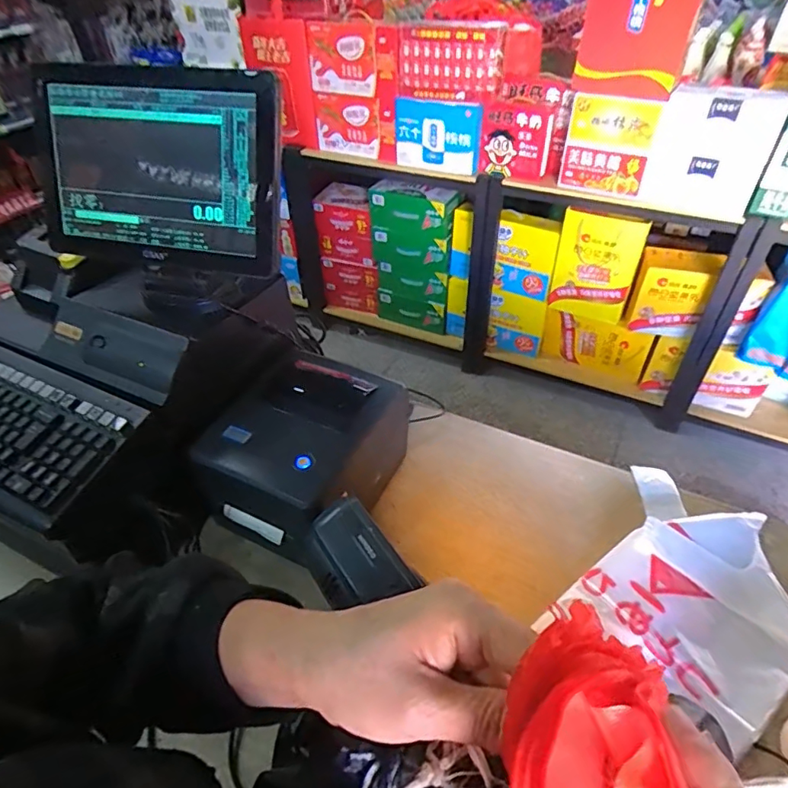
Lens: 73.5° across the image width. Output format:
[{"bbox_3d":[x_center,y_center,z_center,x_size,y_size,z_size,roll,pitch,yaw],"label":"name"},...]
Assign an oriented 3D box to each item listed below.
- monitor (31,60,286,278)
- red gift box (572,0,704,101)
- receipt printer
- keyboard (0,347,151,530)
[{"bbox_3d":[-0.266,-0.248,0.597,0.305,0.213,0.054,8,16,12],"label":"monitor"},{"bbox_3d":[0.631,-0.968,1.354,0.272,0.337,0.069,19,47,20],"label":"red gift box"},{"bbox_3d":[-0.112,0.072,0.690,0.187,0.130,0.250,21,47,22],"label":"receipt printer"},{"bbox_3d":[-0.474,0.027,0.626,0.363,0.025,0.156,19,58,21],"label":"keyboard"}]

